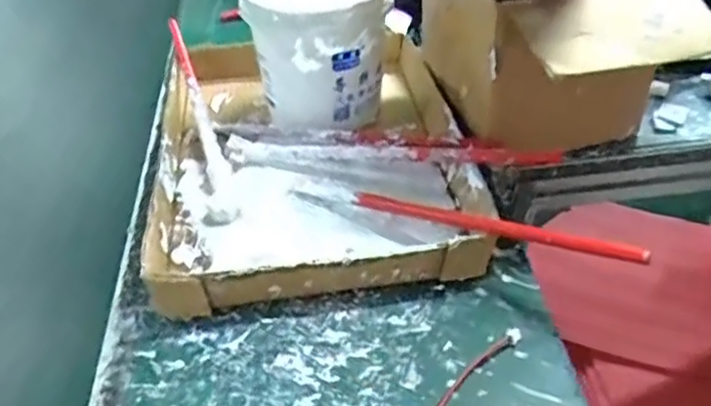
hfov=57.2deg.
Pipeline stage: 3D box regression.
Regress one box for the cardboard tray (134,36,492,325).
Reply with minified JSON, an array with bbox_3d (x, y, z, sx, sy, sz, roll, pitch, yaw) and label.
[{"bbox_3d":[-0.043,-0.060,0.549,0.243,0.042,0.354,-8,42,-4],"label":"cardboard tray"}]

